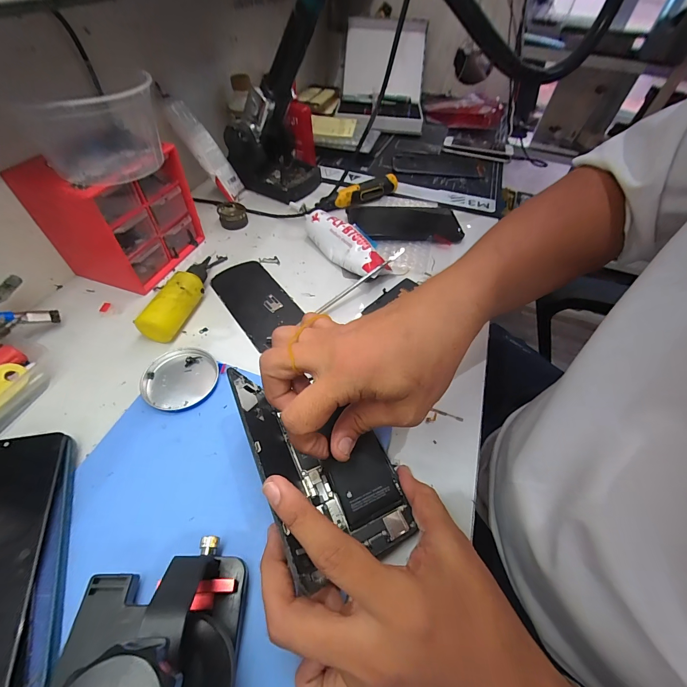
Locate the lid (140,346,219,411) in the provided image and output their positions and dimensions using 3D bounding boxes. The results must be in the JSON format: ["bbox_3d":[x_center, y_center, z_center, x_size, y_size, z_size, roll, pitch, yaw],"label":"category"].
[{"bbox_3d":[-0.151,0.033,0.302,0.065,0.015,0.062,2,51,-2],"label":"lid"}]

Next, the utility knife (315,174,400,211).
[{"bbox_3d":[0.025,-0.239,0.508,0.140,0.019,0.024,-24,57,-22],"label":"utility knife"}]

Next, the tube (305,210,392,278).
[{"bbox_3d":[0.002,-0.131,0.424,0.048,0.037,0.141,-28,58,-24],"label":"tube"}]

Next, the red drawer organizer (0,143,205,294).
[{"bbox_3d":[-0.254,-0.150,0.374,0.106,0.118,0.122,15,52,8],"label":"red drawer organizer"}]

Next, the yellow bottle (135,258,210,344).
[{"bbox_3d":[-0.175,-0.055,0.357,0.033,0.037,0.122,11,51,5],"label":"yellow bottle"}]

